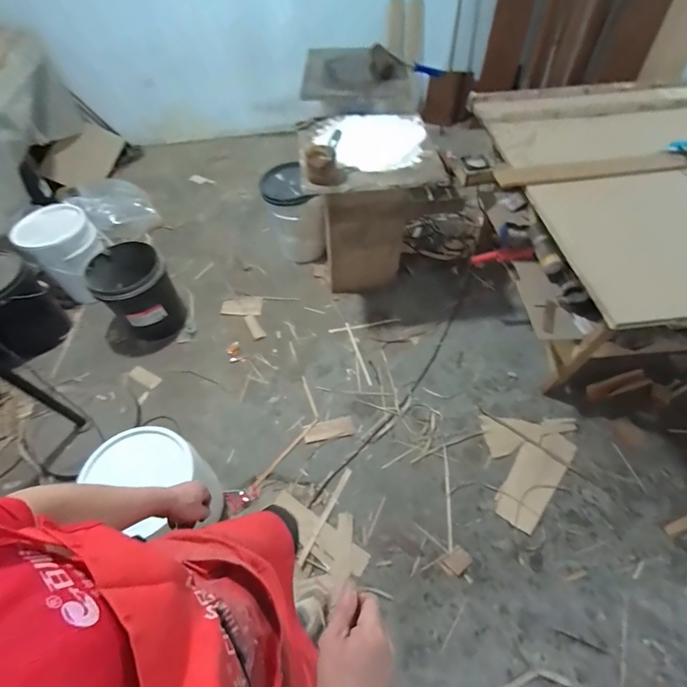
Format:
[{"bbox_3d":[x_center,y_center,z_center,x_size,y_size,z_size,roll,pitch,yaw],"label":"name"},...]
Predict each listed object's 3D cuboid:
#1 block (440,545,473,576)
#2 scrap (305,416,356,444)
[{"bbox_3d":[0.397,0.759,1.292,0.086,0.024,0.073,-35,60,-20],"label":"block"},{"bbox_3d":[-0.061,0.372,1.603,0.212,0.009,0.090,-11,55,-4],"label":"scrap"}]

